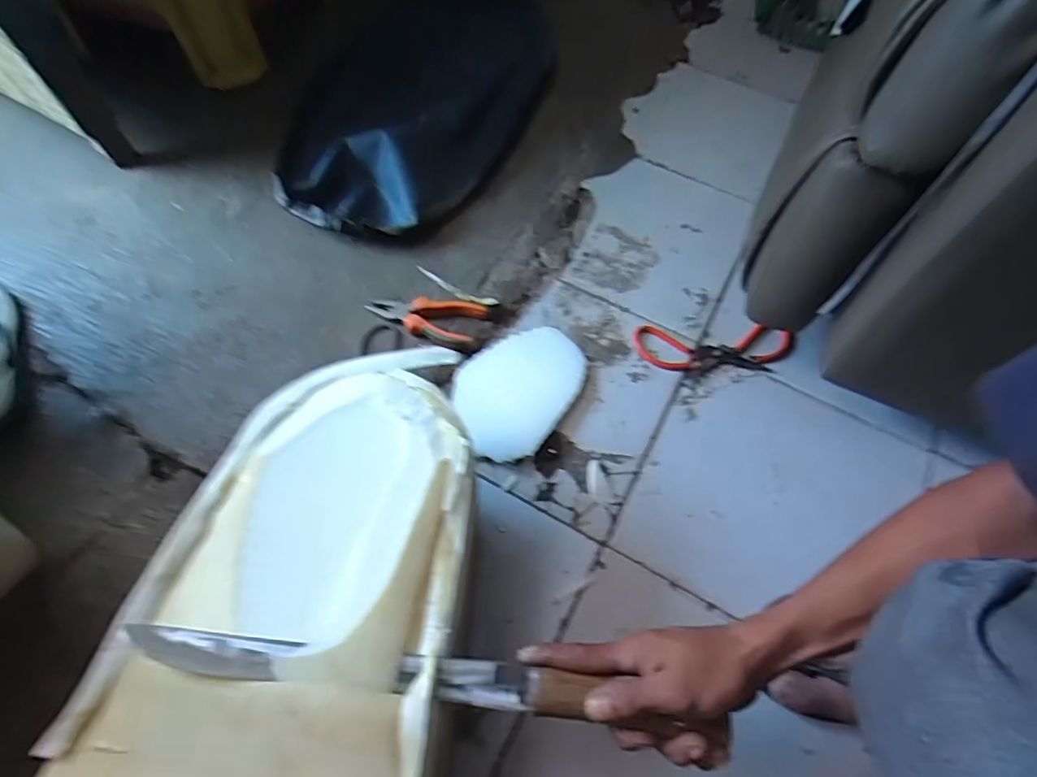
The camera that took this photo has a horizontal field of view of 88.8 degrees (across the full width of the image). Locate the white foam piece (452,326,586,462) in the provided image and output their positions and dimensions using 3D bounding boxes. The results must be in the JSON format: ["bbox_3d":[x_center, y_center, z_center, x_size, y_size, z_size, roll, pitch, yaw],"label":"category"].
[{"bbox_3d":[0.000,-0.004,0.644,0.131,0.019,0.192,32,64,14],"label":"white foam piece"}]

